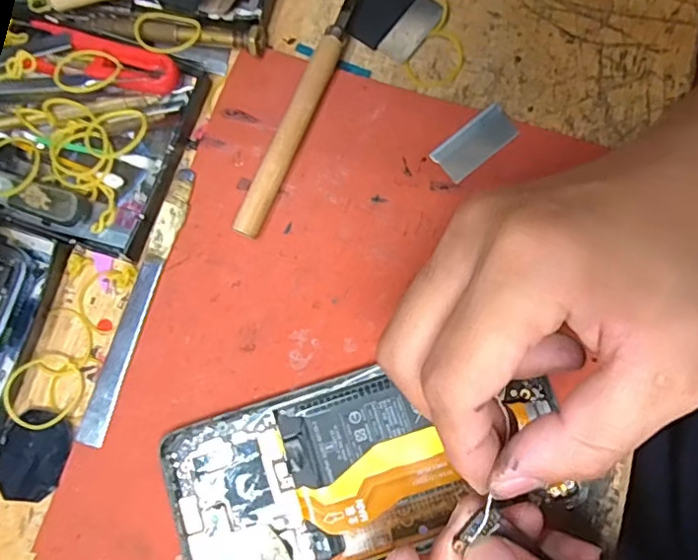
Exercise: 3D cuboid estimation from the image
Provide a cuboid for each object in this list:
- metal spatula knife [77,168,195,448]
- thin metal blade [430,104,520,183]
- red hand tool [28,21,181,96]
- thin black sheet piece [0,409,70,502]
[{"bbox_3d":[-0.092,0.010,0.257,0.011,0.004,0.125,17,81,7],"label":"metal spatula knife"},{"bbox_3d":[0.057,-0.061,0.262,0.038,0.004,0.018,-39,87,-1],"label":"thin metal blade"},{"bbox_3d":[-0.114,-0.101,0.268,0.076,0.013,0.024,15,81,6],"label":"red hand tool"},{"bbox_3d":[-0.137,0.075,0.251,0.031,0.006,0.036,2,73,8],"label":"thin black sheet piece"}]

